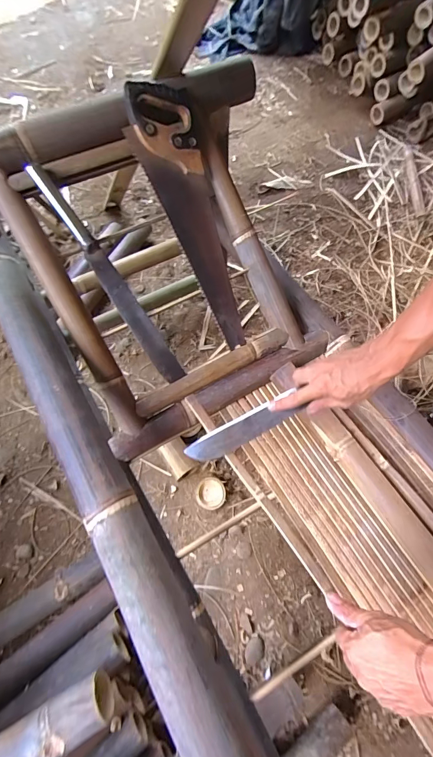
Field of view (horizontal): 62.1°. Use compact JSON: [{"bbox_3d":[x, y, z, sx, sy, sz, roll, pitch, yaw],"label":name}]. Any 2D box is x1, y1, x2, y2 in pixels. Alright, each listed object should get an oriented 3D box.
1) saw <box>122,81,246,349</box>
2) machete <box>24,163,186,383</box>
[{"bbox_3d":[-0.039,-0.286,0.678,0.123,0.035,0.473,-25,106,-13],"label":"saw"},{"bbox_3d":[-0.186,-0.171,0.644,0.044,0.019,0.415,-38,108,-18],"label":"machete"}]

